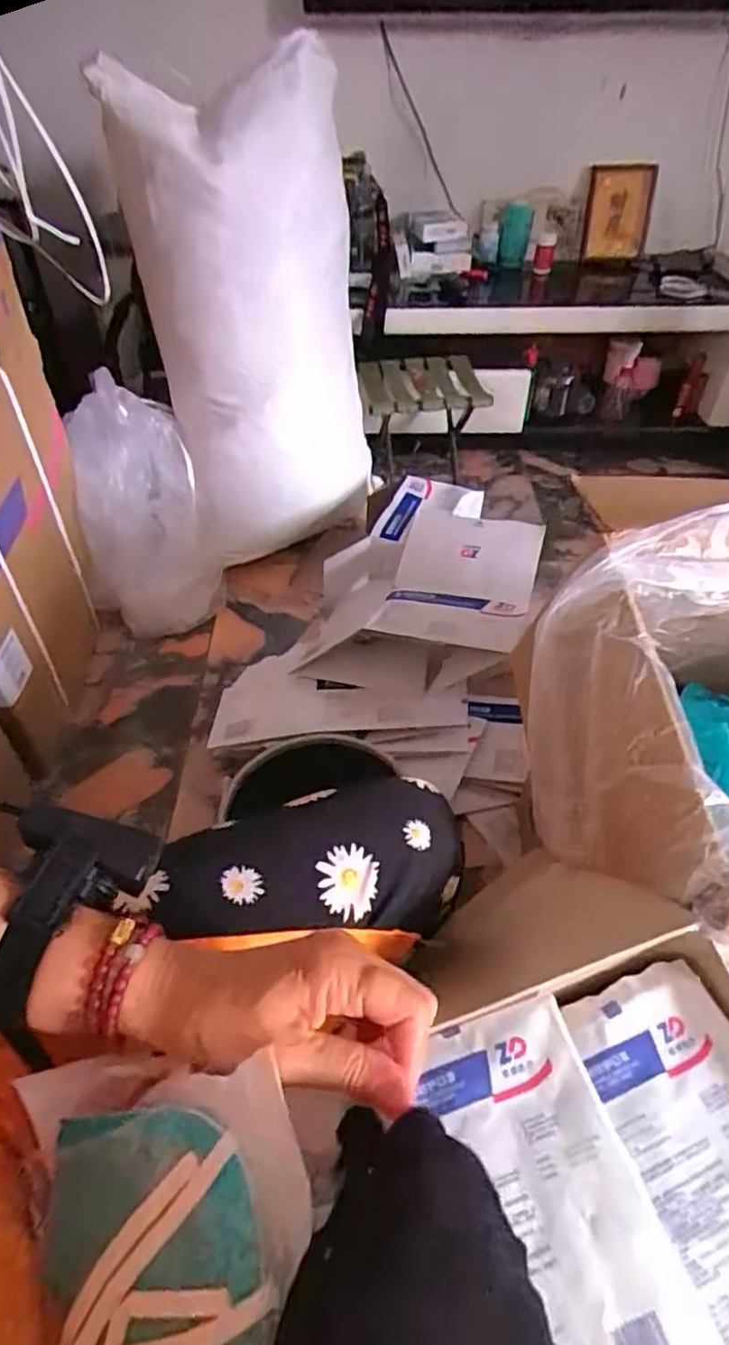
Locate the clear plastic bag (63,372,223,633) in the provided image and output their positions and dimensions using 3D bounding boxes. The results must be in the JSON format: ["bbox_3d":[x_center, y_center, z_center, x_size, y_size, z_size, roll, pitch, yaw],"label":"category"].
[{"bbox_3d":[-0.455,-0.326,1.350,0.249,0.494,0.162,-14,12,-13],"label":"clear plastic bag"}]

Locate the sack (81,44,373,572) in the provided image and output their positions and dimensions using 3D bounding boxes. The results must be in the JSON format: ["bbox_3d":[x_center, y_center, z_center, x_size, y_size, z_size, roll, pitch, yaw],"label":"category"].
[{"bbox_3d":[-0.217,-0.667,1.317,0.399,0.765,0.251,-27,52,-24],"label":"sack"}]

